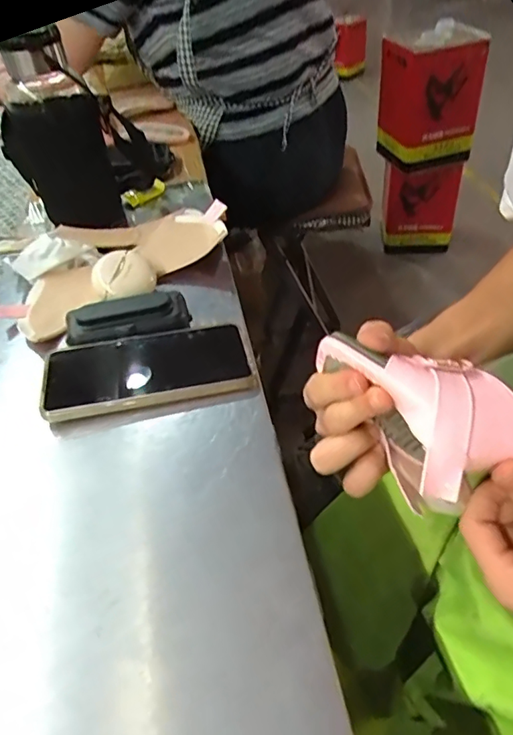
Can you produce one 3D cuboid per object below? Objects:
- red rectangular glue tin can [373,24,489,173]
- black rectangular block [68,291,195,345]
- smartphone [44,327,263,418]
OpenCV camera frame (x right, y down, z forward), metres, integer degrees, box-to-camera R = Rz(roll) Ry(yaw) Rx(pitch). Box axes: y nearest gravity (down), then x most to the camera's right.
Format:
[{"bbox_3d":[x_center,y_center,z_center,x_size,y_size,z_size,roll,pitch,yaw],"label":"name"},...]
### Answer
[{"bbox_3d":[0.521,-0.807,1.579,0.253,0.340,0.209,-8,41,-3],"label":"red rectangular glue tin can"},{"bbox_3d":[-0.115,-0.043,0.462,0.107,0.026,0.044,-11,41,-7],"label":"black rectangular block"},{"bbox_3d":[-0.088,0.000,0.421,0.162,0.018,0.077,-11,41,-7],"label":"smartphone"}]

